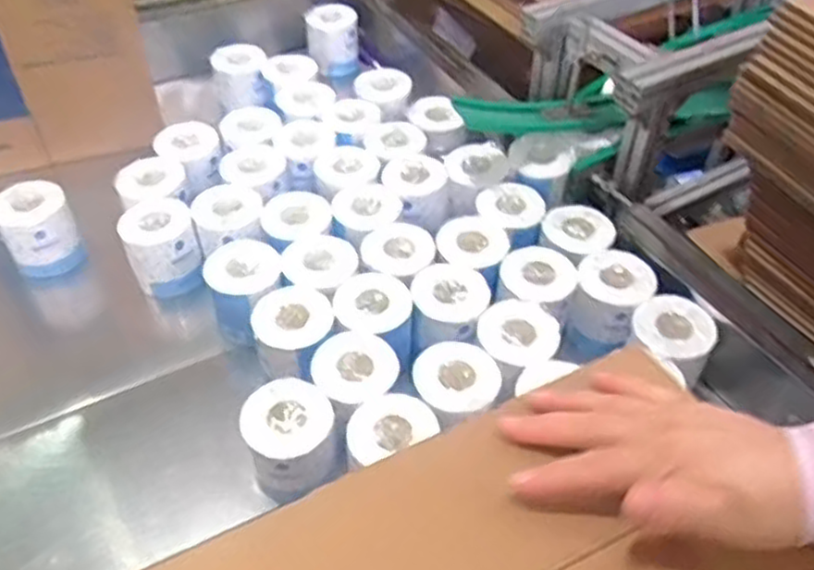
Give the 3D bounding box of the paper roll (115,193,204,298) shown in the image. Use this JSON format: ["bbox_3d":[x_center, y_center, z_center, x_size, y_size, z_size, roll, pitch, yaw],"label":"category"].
[{"bbox_3d":[-0.347,-0.049,1.065,0.093,0.119,0.098,1,46,-1],"label":"paper roll"}]

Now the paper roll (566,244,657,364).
[{"bbox_3d":[0.277,0.032,1.024,0.099,0.145,0.108,21,49,18],"label":"paper roll"}]

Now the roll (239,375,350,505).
[{"bbox_3d":[-0.129,0.180,0.843,0.106,0.095,0.109,-19,50,-19],"label":"roll"}]

